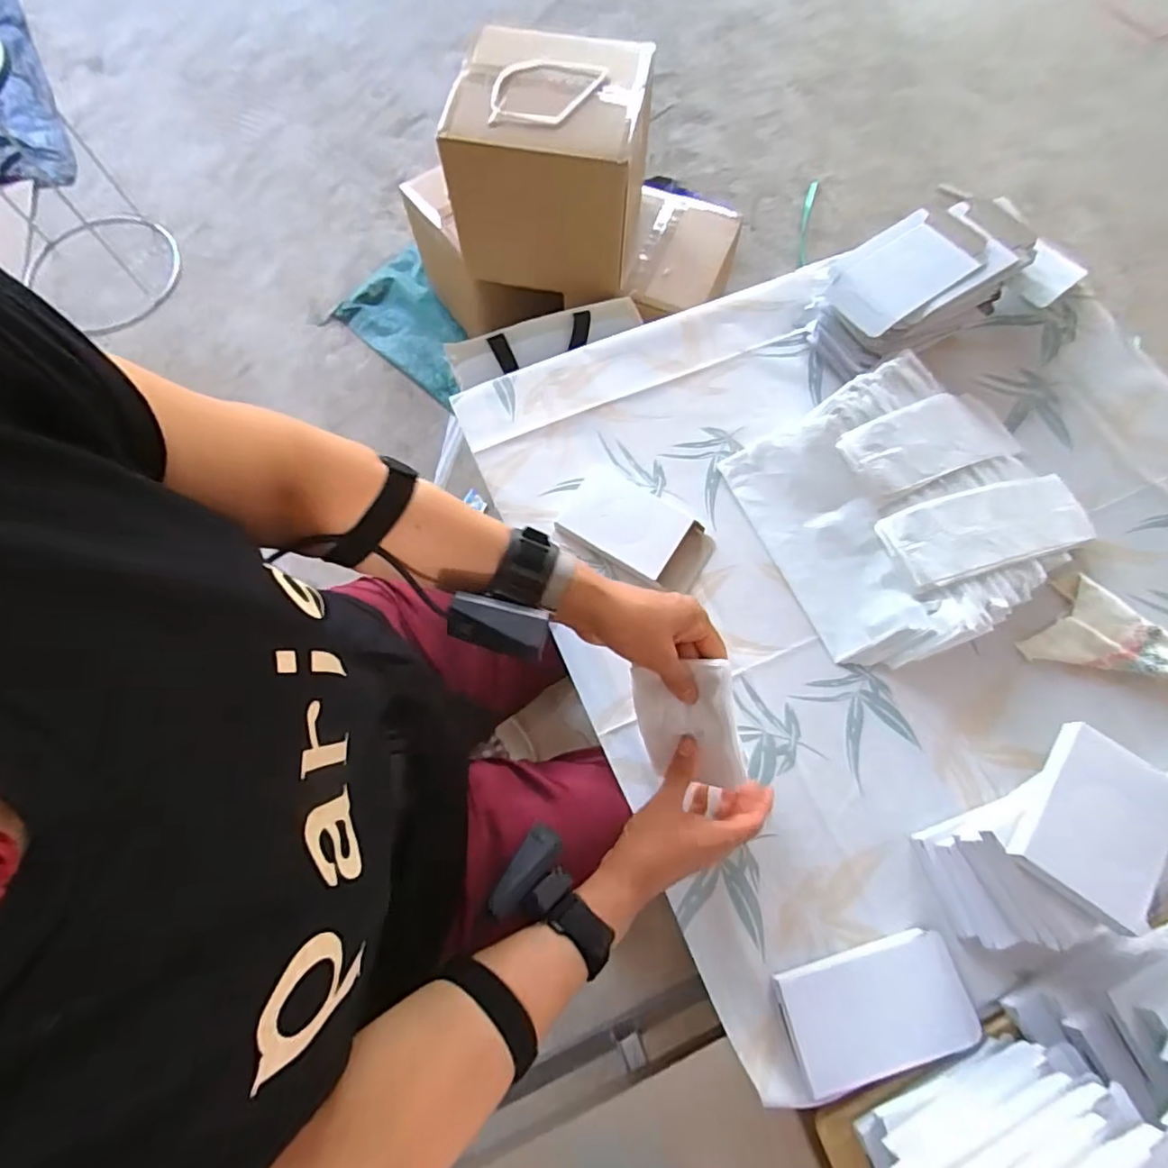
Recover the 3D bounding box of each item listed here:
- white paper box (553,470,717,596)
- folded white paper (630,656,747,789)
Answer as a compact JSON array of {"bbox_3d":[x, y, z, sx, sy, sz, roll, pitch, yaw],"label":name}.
[{"bbox_3d":[0.056,-0.059,0.642,0.165,0.022,0.094,32,74,10],"label":"white paper box"},{"bbox_3d":[0.087,0.122,0.505,0.085,0.010,0.115,-5,106,27],"label":"folded white paper"}]

